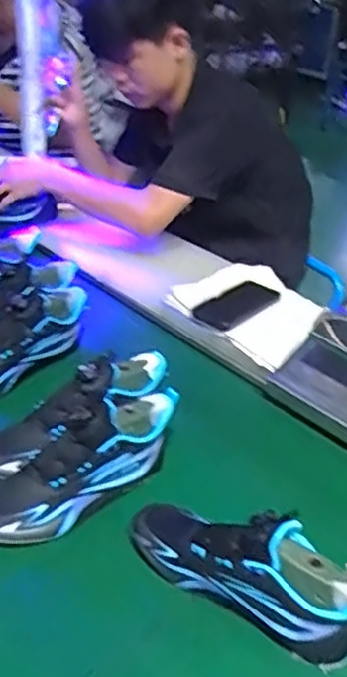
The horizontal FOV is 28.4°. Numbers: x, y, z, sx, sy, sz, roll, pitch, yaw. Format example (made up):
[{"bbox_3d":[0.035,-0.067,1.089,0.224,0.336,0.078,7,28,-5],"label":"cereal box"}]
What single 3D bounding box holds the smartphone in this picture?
[{"bbox_3d":[0.110,-0.057,1.192,0.080,0.011,0.194,26,34,29],"label":"smartphone"}]

